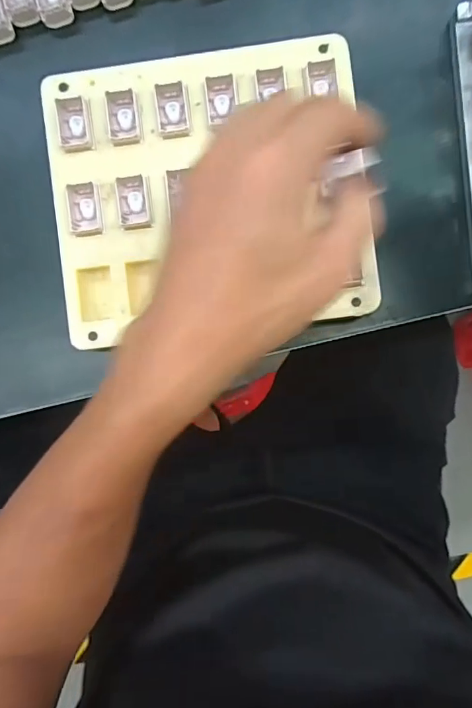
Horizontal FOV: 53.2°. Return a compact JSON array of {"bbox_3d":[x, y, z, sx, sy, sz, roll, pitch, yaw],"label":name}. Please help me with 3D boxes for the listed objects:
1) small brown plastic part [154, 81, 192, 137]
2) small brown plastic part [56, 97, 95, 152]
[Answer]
[{"bbox_3d":[-0.040,-0.156,0.303,0.021,0.012,0.031,-5,88,2],"label":"small brown plastic part"},{"bbox_3d":[-0.104,-0.147,0.304,0.022,0.007,0.033,-8,88,2],"label":"small brown plastic part"}]

